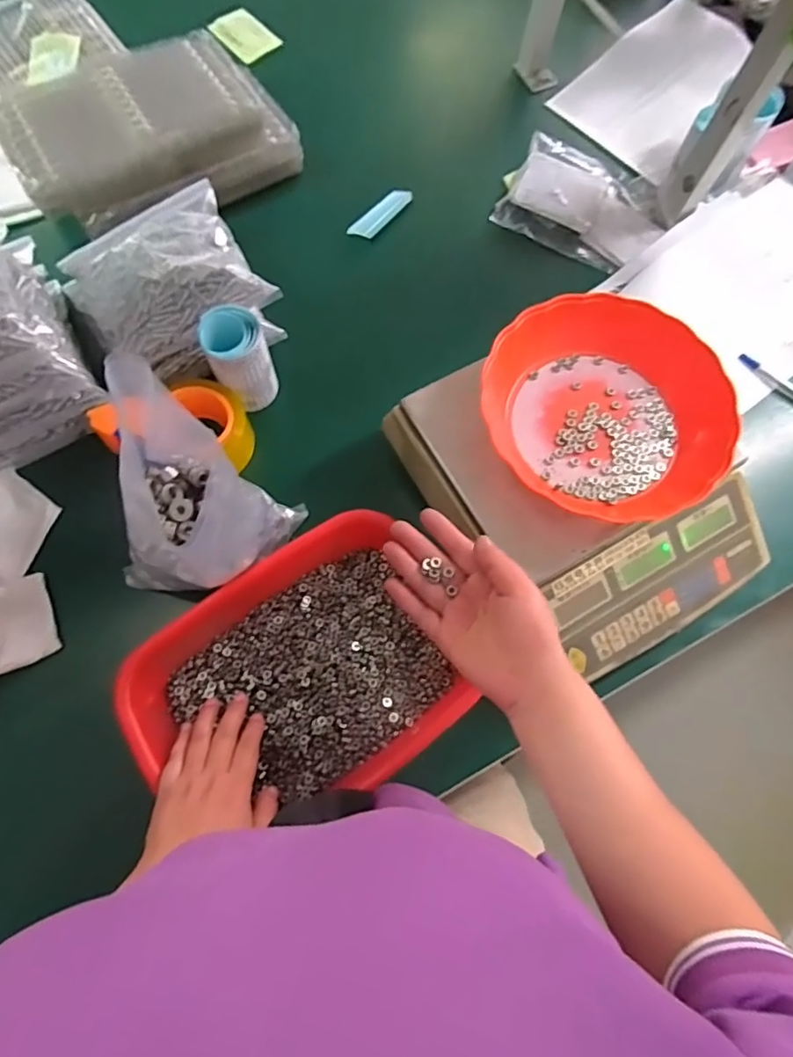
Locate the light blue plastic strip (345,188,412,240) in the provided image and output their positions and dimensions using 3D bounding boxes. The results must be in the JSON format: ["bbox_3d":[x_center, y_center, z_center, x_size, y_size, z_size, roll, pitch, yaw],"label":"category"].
[{"bbox_3d":[-0.018,-0.400,0.724,0.024,0.016,0.107,38,74,10],"label":"light blue plastic strip"}]

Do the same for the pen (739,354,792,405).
[{"bbox_3d":[0.458,-0.159,0.662,0.135,0.008,0.012,43,74,11],"label":"pen"}]

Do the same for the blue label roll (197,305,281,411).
[{"bbox_3d":[-0.163,-0.176,0.597,0.060,0.100,0.065,1,71,-2],"label":"blue label roll"}]

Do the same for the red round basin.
[{"bbox_3d":[0.179,-0.103,0.496,0.196,0.052,0.210,-30,75,-12],"label":"red round basin"}]

